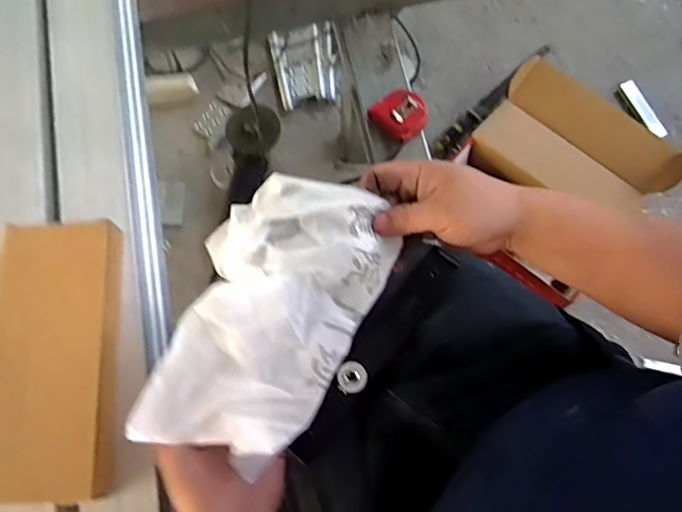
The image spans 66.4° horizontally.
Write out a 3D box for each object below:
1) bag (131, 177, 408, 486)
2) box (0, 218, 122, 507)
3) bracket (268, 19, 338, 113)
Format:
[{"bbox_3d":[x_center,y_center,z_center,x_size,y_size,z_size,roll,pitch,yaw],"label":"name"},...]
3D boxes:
[{"bbox_3d":[-0.054,0.040,0.396,0.130,0.037,0.224,27,78,5],"label":"bag"},{"bbox_3d":[-0.260,0.090,0.477,0.105,0.042,0.249,-2,77,-1],"label":"box"},{"bbox_3d":[-0.071,-0.416,1.135,0.135,0.028,0.171,-11,78,-3],"label":"bracket"}]

